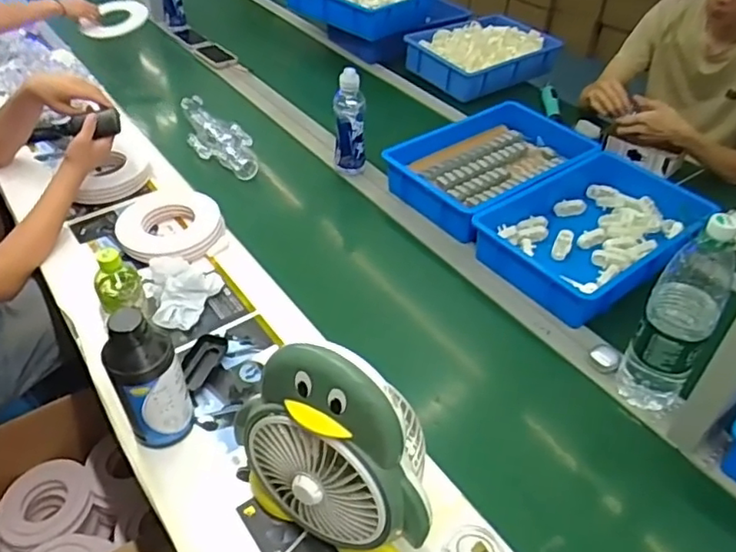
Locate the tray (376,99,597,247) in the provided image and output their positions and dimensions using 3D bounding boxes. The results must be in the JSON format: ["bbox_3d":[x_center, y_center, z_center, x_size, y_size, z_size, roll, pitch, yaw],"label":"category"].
[{"bbox_3d":[0.282,-0.257,1.380,0.447,0.078,0.296,-30,51,-29],"label":"tray"}]

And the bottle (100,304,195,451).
[{"bbox_3d":[-0.292,0.144,0.816,0.082,0.215,0.070,-21,47,-22],"label":"bottle"}]

